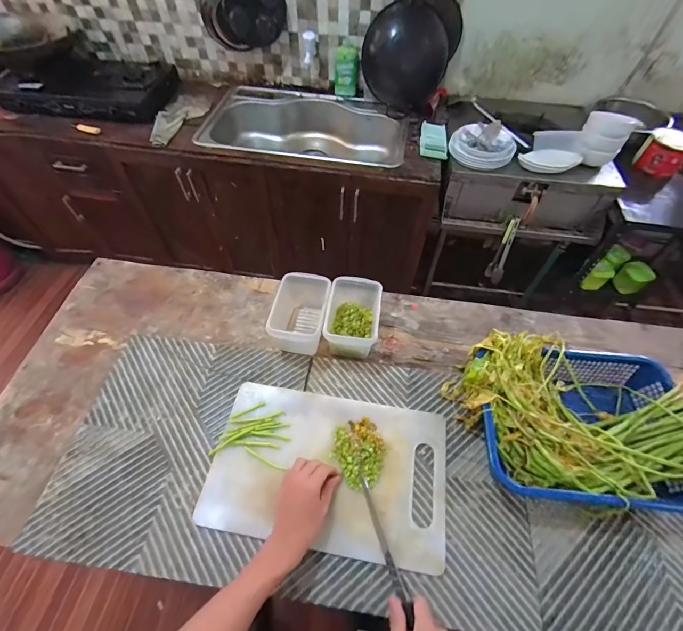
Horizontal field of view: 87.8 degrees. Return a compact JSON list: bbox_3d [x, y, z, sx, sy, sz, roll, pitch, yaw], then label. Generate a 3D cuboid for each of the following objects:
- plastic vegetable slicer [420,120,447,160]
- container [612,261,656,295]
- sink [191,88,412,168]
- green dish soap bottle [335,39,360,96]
[{"bbox_3d":[0.361,-0.697,1.403,0.100,0.024,0.235,5,55,4],"label":"plastic vegetable slicer"},{"bbox_3d":[1.161,-0.155,1.409,0.105,0.115,0.109,-29,60,-19],"label":"container"},{"bbox_3d":[-0.139,-0.755,1.559,0.831,0.204,0.518,15,56,11],"label":"sink"},{"bbox_3d":[0.025,-1.070,1.539,0.101,0.198,0.050,11,49,8],"label":"green dish soap bottle"}]

